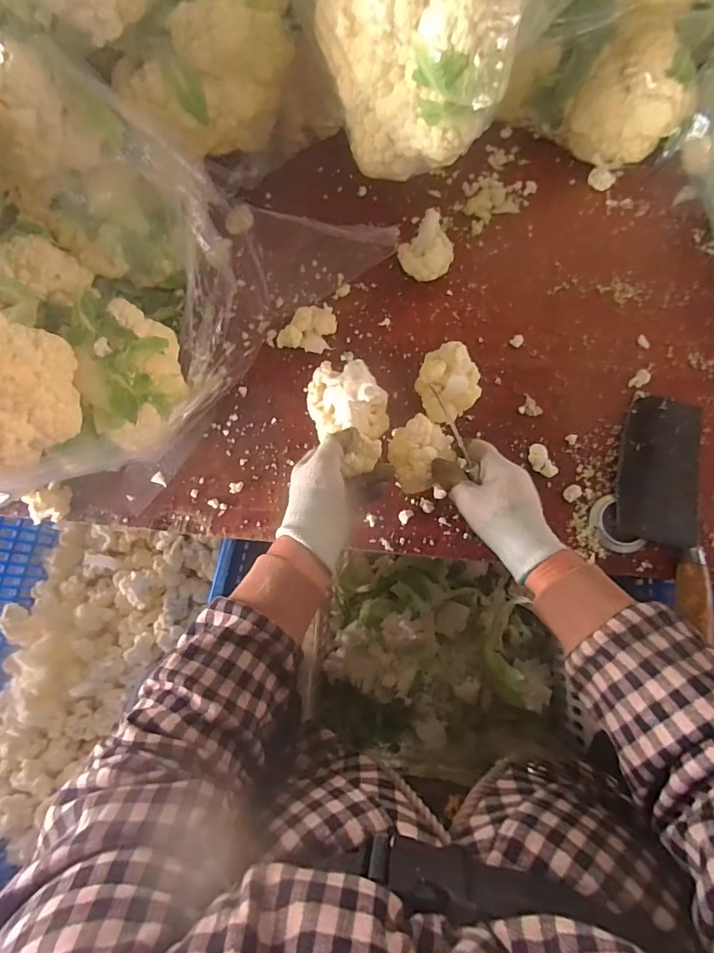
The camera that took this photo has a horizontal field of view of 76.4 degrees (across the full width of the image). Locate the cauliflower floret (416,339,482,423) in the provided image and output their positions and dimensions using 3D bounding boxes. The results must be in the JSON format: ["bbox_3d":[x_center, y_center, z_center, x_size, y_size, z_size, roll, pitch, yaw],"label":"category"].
[{"bbox_3d":[0.100,-0.099,0.503,0.066,0.070,0.076,16,76,5],"label":"cauliflower floret"}]

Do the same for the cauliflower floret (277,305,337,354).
[{"bbox_3d":[-0.060,-0.178,0.547,0.066,0.030,0.048,7,76,3],"label":"cauliflower floret"}]

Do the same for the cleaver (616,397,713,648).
[{"bbox_3d":[0.331,0.026,0.488,0.091,0.031,0.244,13,76,5],"label":"cleaver"}]

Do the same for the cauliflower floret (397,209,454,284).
[{"bbox_3d":[0.086,-0.272,0.558,0.062,0.062,0.062,0,75,1],"label":"cauliflower floret"}]

